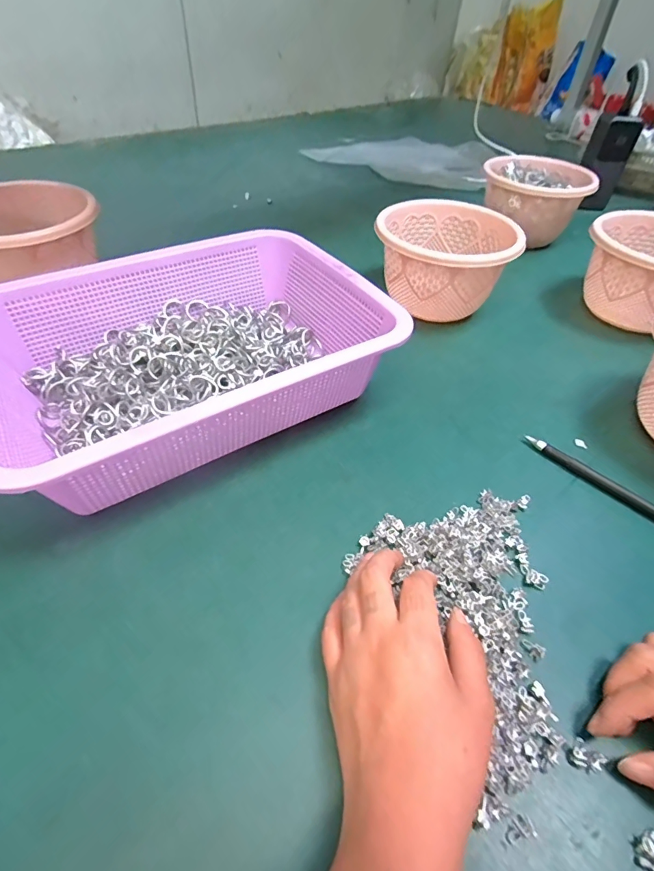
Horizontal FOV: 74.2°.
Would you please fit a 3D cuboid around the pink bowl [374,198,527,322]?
[{"bbox_3d":[0.123,-0.185,0.471,0.133,0.088,0.136,2,47,-2],"label":"pink bowl"}]

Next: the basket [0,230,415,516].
[{"bbox_3d":[-0.108,-0.062,0.349,0.293,0.082,0.211,-25,53,-24],"label":"basket"}]

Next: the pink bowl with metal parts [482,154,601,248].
[{"bbox_3d":[0.284,-0.330,0.614,0.137,0.084,0.148,12,48,7],"label":"pink bowl with metal parts"}]

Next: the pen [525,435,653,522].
[{"bbox_3d":[0.219,0.044,0.318,0.011,0.011,0.150,-32,57,-29],"label":"pen"}]

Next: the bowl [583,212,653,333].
[{"bbox_3d":[0.351,-0.172,0.472,0.140,0.088,0.140,35,54,26],"label":"bowl"}]

